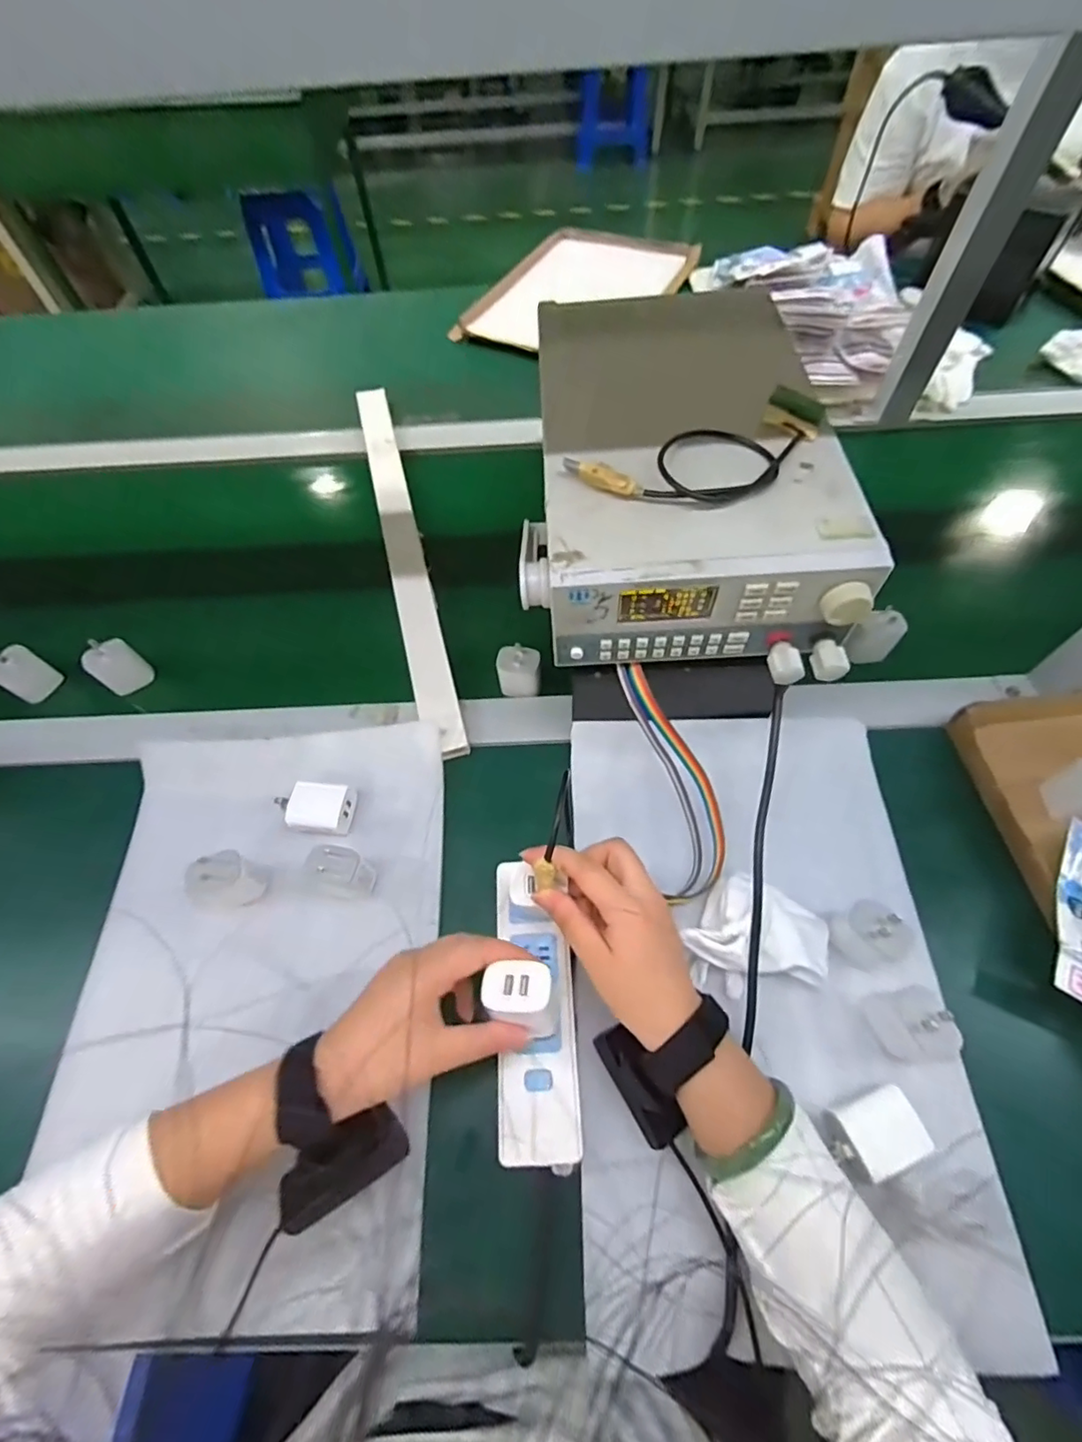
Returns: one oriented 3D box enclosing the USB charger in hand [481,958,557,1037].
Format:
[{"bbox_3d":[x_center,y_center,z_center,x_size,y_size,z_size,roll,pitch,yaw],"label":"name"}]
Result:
[{"bbox_3d":[-0.011,0.171,0.351,0.044,0.035,0.034,6,58,8],"label":"USB charger in hand"}]

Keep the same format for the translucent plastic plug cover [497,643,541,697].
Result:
[{"bbox_3d":[-0.021,-0.050,0.554,0.040,0.049,0.027,3,60,5],"label":"translucent plastic plug cover"}]

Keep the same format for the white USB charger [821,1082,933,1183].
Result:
[{"bbox_3d":[0.211,0.263,0.363,0.054,0.032,0.038,-19,61,-8],"label":"white USB charger"}]

